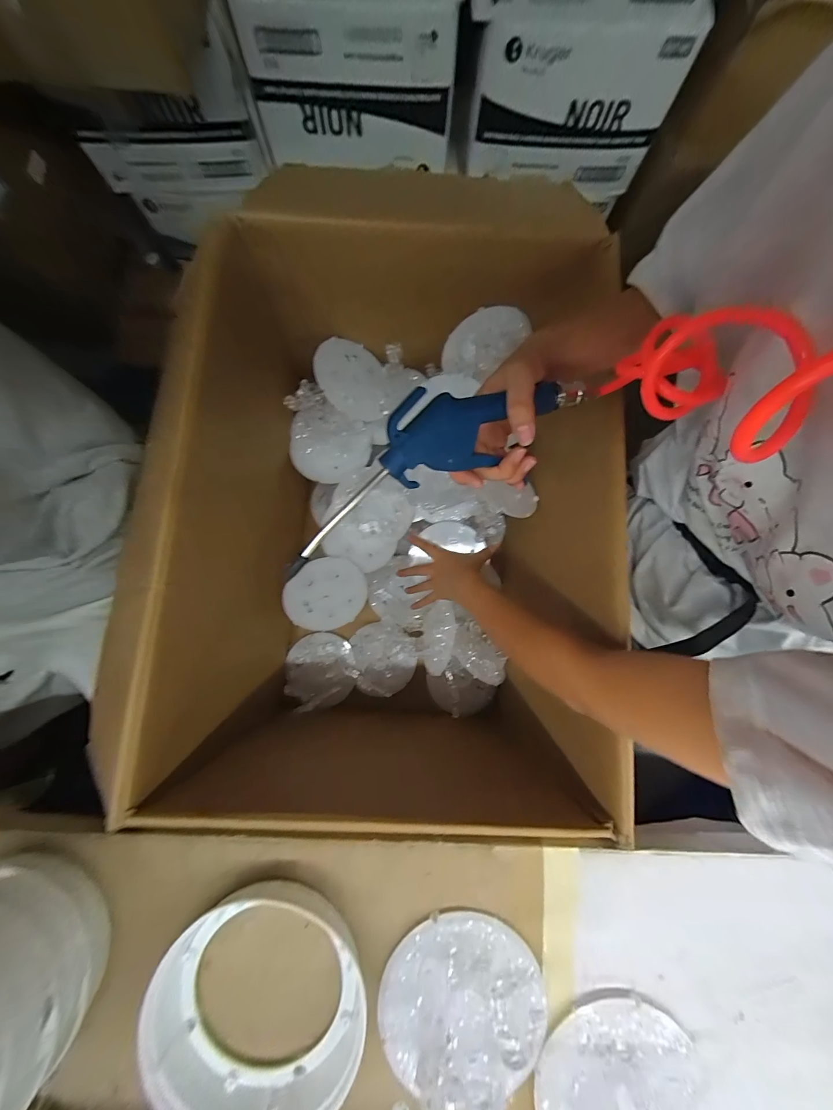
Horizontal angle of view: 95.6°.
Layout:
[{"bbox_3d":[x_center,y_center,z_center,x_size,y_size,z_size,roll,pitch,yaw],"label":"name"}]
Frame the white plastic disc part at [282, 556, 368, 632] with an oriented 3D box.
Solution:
[{"bbox_3d":[-0.147,0.066,0.619,0.130,0.006,0.127,-3,111,-21],"label":"white plastic disc part"}]

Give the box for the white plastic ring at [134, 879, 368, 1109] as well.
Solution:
[{"bbox_3d":[-0.115,0.334,0.279,0.153,0.037,0.157,0,82,-1],"label":"white plastic ring"}]

